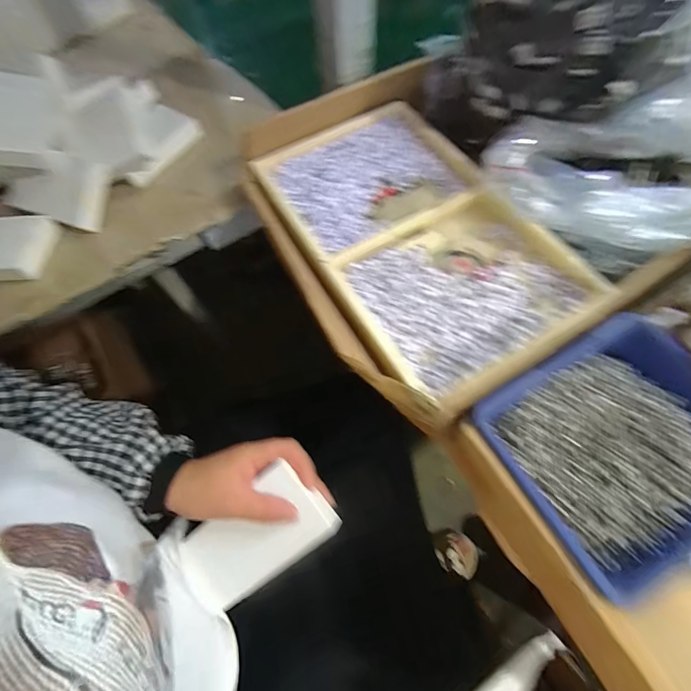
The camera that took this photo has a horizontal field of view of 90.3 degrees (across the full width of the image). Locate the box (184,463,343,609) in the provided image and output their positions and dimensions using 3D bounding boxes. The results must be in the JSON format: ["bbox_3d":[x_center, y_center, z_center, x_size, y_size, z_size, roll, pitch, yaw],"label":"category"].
[{"bbox_3d":[-0.081,0.169,0.301,0.139,0.024,0.074,-38,74,8],"label":"box"}]

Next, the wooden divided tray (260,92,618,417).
[{"bbox_3d":[0.062,-0.118,0.332,0.204,0.045,0.326,-31,67,-11],"label":"wooden divided tray"}]

